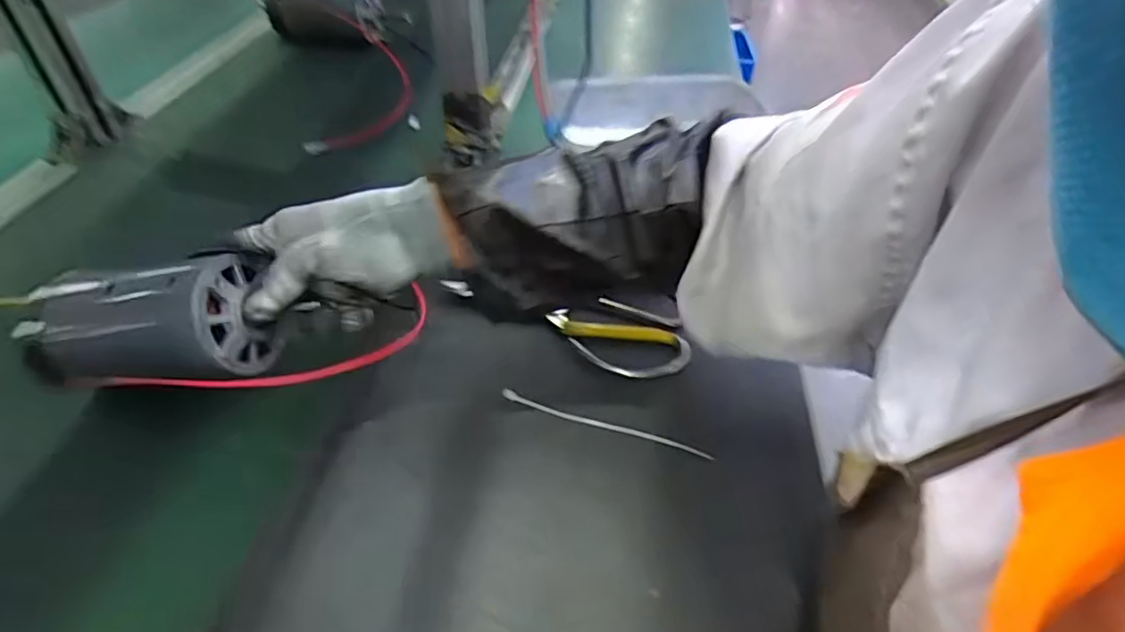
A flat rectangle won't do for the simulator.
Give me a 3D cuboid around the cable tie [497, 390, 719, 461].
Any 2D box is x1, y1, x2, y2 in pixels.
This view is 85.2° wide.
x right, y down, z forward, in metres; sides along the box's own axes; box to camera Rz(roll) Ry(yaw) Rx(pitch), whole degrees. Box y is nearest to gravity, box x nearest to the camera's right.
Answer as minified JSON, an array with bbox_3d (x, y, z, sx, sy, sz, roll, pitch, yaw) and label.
[{"bbox_3d":[0.029,0.074,0.427,0.149,0.010,0.007,13,45,15],"label":"cable tie"}]

